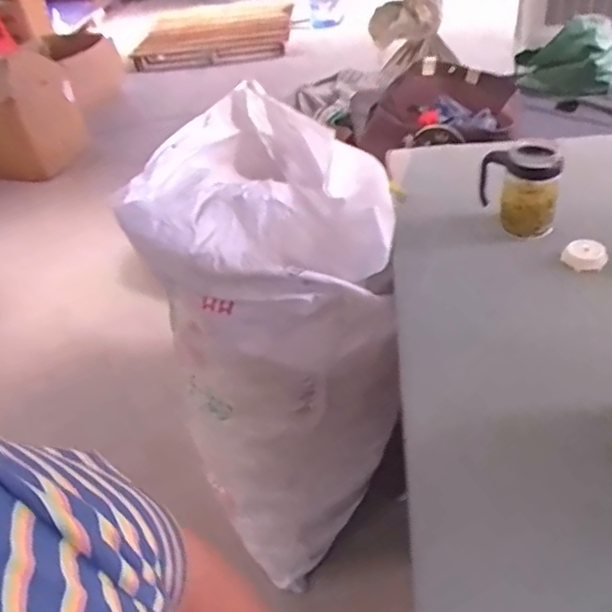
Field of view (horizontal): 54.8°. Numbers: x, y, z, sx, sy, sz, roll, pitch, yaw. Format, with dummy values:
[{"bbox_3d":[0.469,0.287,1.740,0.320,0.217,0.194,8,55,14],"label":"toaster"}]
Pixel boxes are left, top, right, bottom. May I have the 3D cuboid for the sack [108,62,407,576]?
[{"bbox_3d":[-0.028,0.070,1.184,0.405,0.799,0.533,-1,40,8],"label":"sack"}]

